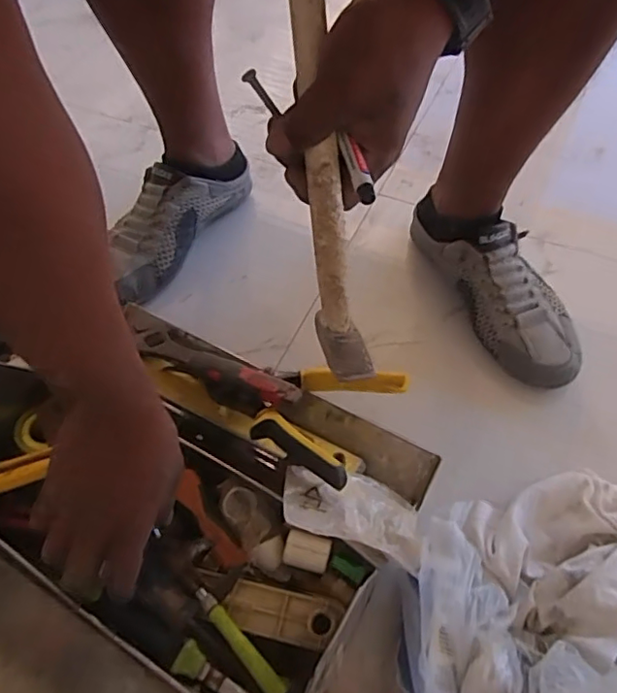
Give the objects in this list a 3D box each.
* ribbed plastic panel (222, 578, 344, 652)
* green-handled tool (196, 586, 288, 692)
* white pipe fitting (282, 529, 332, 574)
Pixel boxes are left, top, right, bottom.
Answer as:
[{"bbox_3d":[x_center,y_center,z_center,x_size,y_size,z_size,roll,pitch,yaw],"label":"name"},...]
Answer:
[{"bbox_3d":[-0.021,0.207,0.448,0.088,0.017,0.036,11,56,9],"label":"ribbed plastic panel"},{"bbox_3d":[-0.053,0.222,0.434,0.096,0.017,0.015,39,64,25],"label":"green-handled tool"},{"bbox_3d":[-0.002,0.167,0.468,0.036,0.025,0.024,11,56,9],"label":"white pipe fitting"}]

